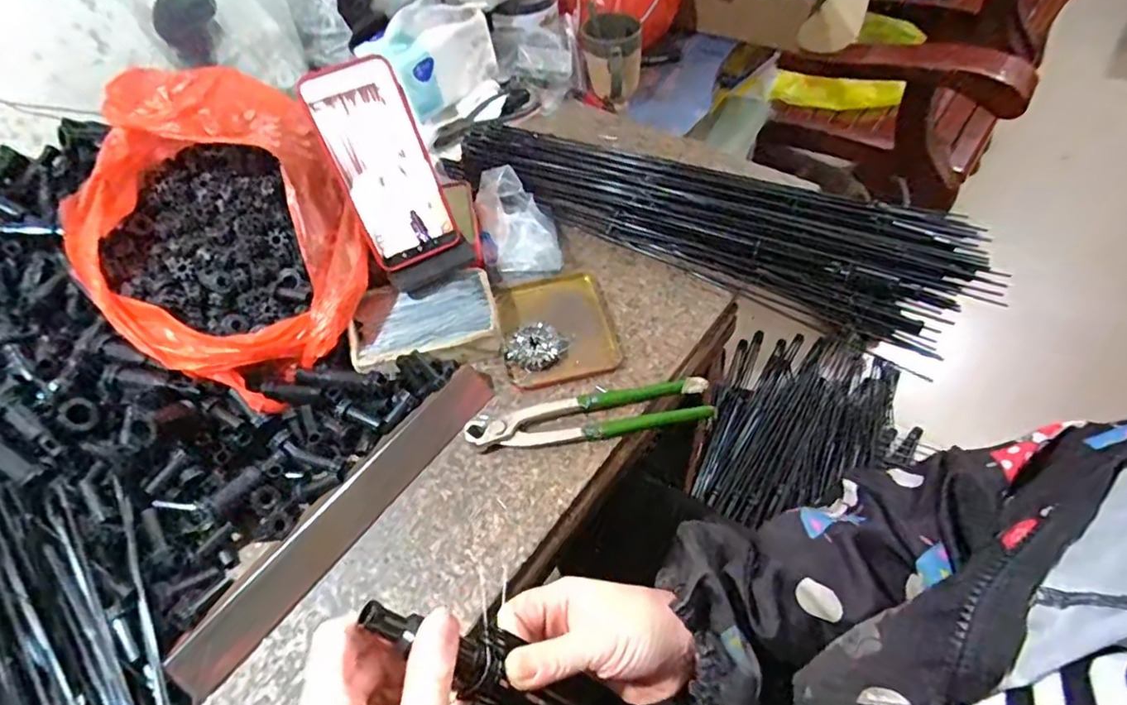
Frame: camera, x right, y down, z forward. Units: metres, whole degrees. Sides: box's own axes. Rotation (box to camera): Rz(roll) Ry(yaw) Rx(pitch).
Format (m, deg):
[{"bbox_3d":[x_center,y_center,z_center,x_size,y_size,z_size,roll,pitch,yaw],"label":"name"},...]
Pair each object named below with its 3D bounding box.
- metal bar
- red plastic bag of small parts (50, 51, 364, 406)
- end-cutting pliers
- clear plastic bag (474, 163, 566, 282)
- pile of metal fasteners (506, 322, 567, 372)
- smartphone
[{"bbox_3d":[-0.160,0.116,0.438,0.035,0.026,0.287,30,61,23],"label":"metal bar"},{"bbox_3d":[-0.288,-0.105,0.486,0.195,0.153,0.261,-27,57,-15],"label":"red plastic bag of small parts"},{"bbox_3d":[0.022,0.052,0.472,0.198,0.017,0.039,-7,54,-2],"label":"end-cutting pliers"},{"bbox_3d":[-0.047,-0.131,0.585,0.077,0.051,0.121,-9,54,-3],"label":"clear plastic bag"},{"bbox_3d":[-0.025,-0.005,0.523,0.047,0.015,0.049,-2,54,2],"label":"pile of metal fasteners"},{"bbox_3d":[-0.151,-0.157,0.488,0.083,0.164,0.011,-29,25,-13],"label":"smartphone"}]

